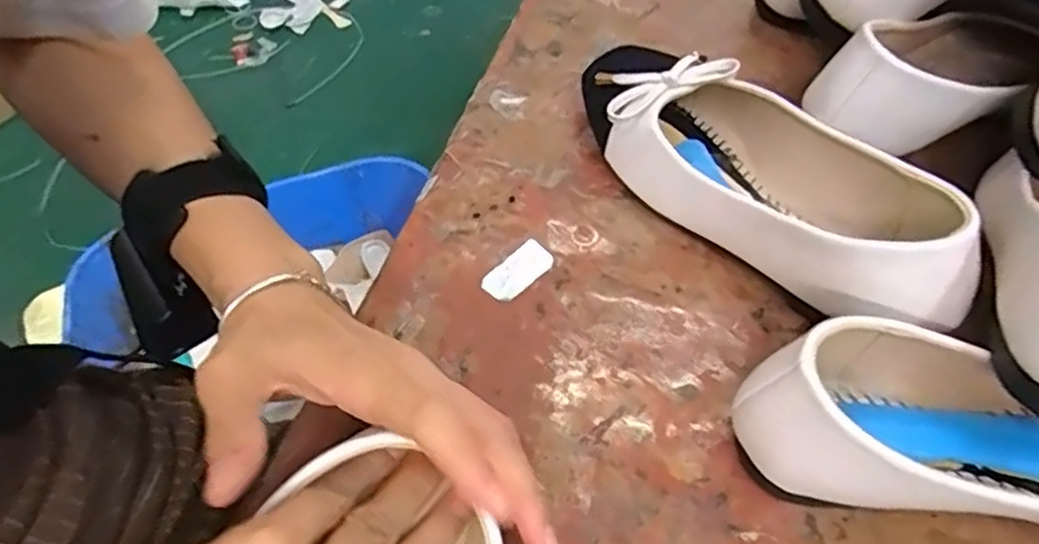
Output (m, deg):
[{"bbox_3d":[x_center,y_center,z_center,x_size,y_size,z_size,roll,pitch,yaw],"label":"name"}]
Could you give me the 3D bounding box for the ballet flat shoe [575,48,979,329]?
[{"bbox_3d":[0.120,-0.054,0.357,0.076,0.064,0.218,-33,56,-20],"label":"ballet flat shoe"}]

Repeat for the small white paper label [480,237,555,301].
[{"bbox_3d":[-0.001,0.000,0.364,0.039,0.004,0.020,-38,67,-20],"label":"small white paper label"}]

